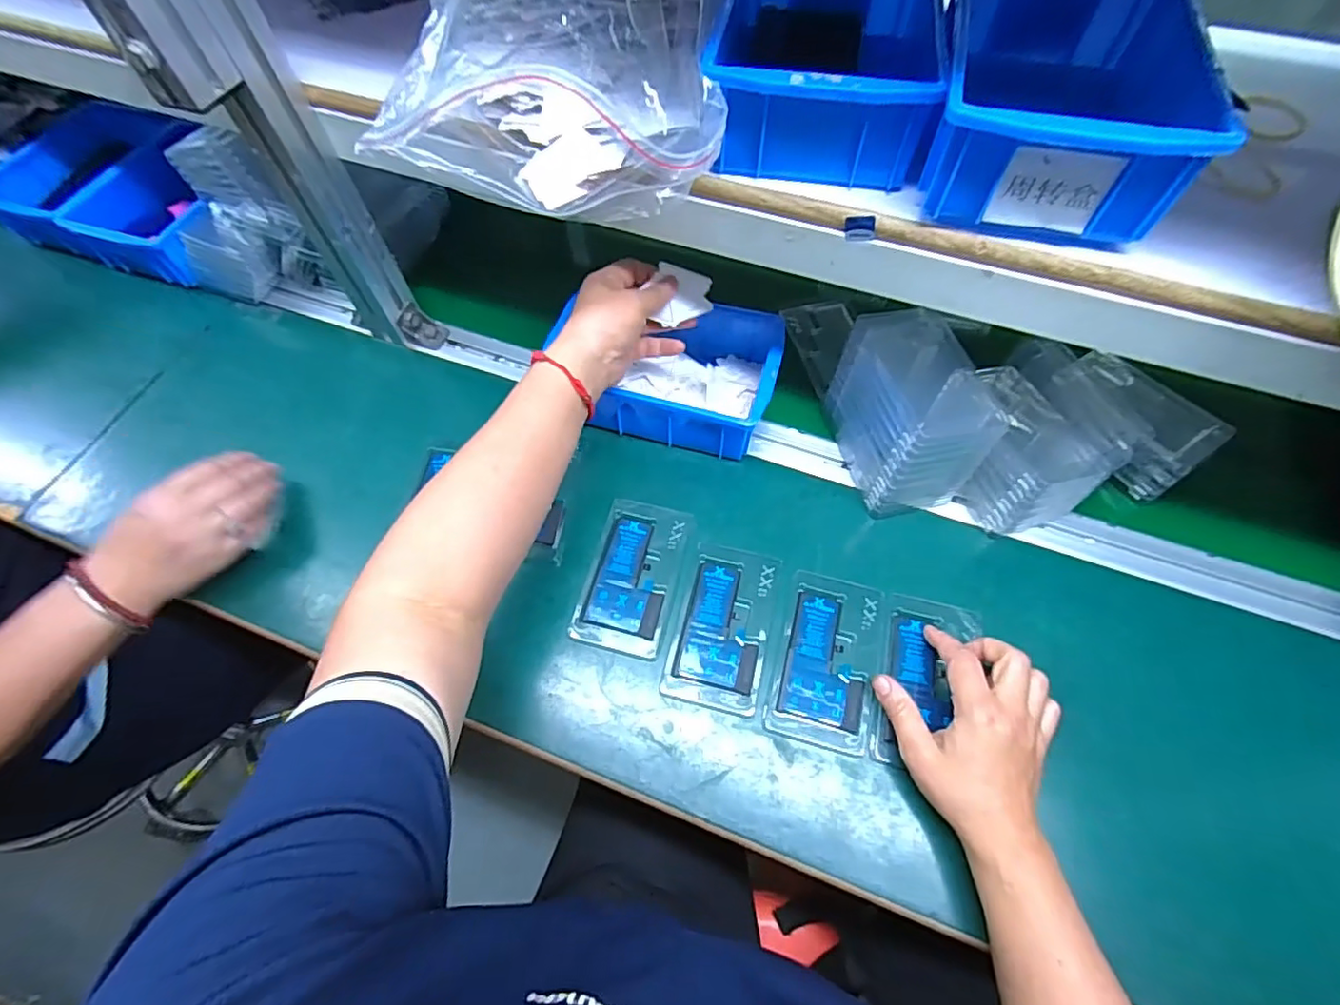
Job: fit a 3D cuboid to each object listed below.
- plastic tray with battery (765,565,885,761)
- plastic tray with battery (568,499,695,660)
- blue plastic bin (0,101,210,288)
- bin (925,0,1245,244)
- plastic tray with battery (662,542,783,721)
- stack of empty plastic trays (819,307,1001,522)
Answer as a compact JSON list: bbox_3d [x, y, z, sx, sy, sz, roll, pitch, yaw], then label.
[{"bbox_3d":[0.122,0.118,0.460,0.072,0.010,0.129,14,63,8],"label":"plastic tray with battery"},{"bbox_3d":[-0.030,0.059,0.493,0.076,0.011,0.127,13,63,7],"label":"plastic tray with battery"},{"bbox_3d":[-0.587,-0.346,0.673,0.252,0.077,0.188,14,63,8],"label":"blue plastic bin"},{"bbox_3d":[0.227,-0.244,0.355,0.129,0.068,0.194,14,63,8],"label":"bin"},{"bbox_3d":[0.043,0.096,0.471,0.071,0.008,0.126,13,63,7],"label":"plastic tray with battery"},{"bbox_3d":[0.200,-0.076,0.507,0.084,0.109,0.131,-12,62,-6],"label":"stack of empty plastic trays"}]

